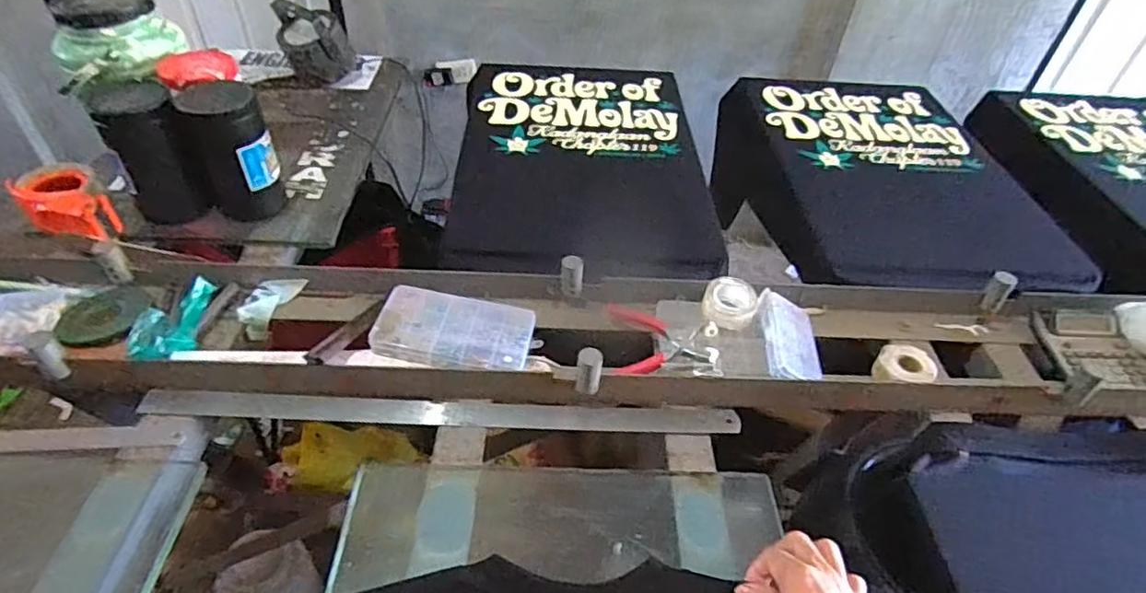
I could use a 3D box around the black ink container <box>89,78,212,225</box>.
[{"bbox_3d":[-0.563,-0.189,0.822,0.086,0.174,0.078,-22,49,-25],"label":"black ink container"}]

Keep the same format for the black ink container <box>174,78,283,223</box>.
[{"bbox_3d":[-0.462,-0.192,0.843,0.098,0.172,0.101,-18,48,-22],"label":"black ink container"}]

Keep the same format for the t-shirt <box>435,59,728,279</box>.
[{"bbox_3d":[0.013,-0.262,1.068,0.406,0.035,0.676,1,43,-3],"label":"t-shirt"}]

